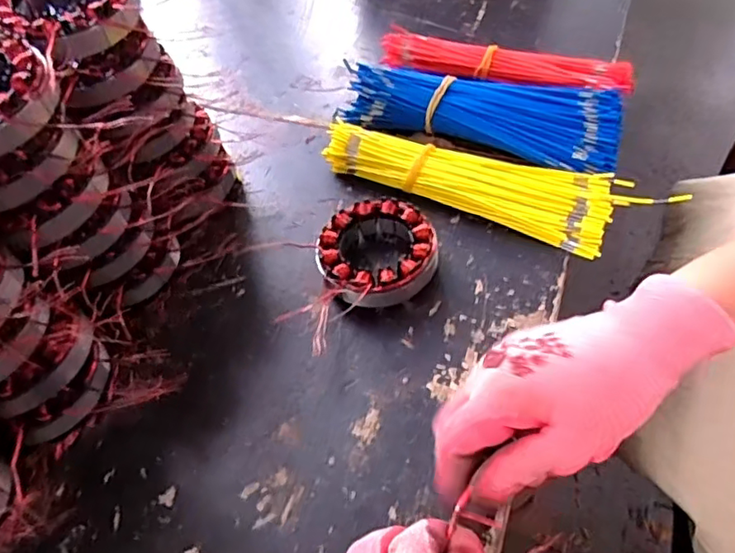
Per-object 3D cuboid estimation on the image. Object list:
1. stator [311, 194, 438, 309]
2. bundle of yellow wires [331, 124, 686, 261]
[{"bbox_3d":[0.008,-0.016,0.445,0.089,0.035,0.090,-11,51,-2],"label":"stator"},{"bbox_3d":[0.094,-0.074,0.484,0.272,0.034,0.072,18,55,19],"label":"bundle of yellow wires"}]

